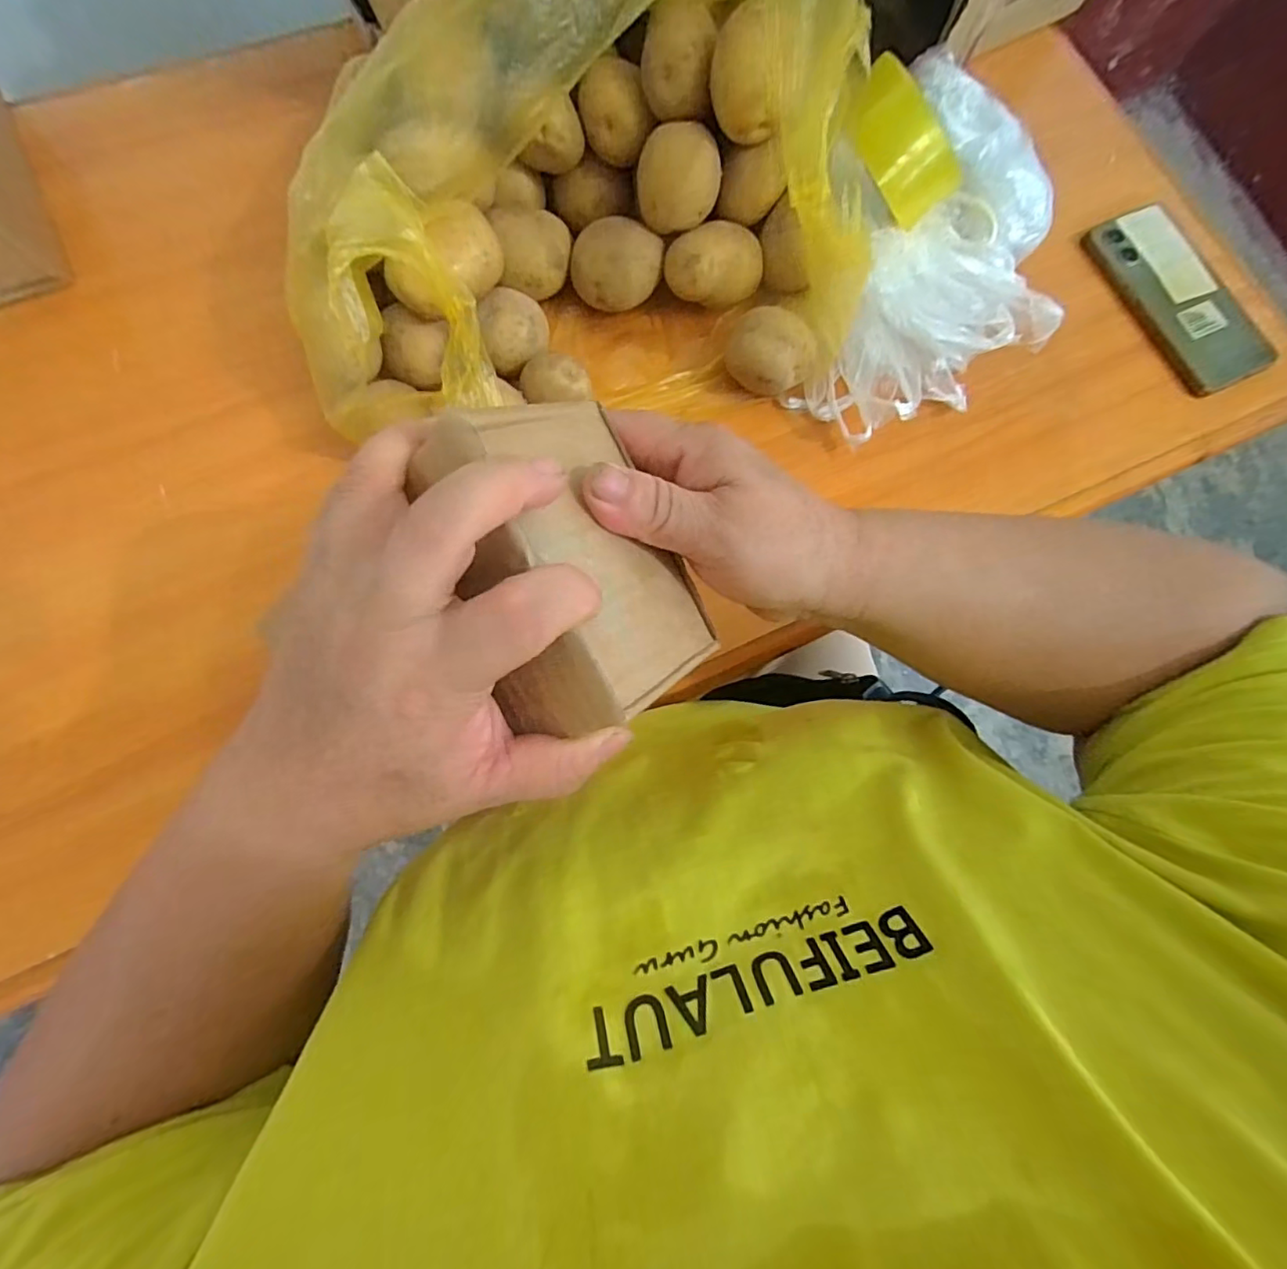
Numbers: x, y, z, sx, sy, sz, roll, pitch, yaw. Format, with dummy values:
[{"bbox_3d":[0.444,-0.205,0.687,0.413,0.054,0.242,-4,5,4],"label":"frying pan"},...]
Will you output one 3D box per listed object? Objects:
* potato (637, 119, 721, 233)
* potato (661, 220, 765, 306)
[{"bbox_3d":[0.023,-0.302,0.386,0.055,0.049,0.044,6,77,0],"label":"potato"},{"bbox_3d":[0.050,-0.259,0.416,0.069,0.050,0.048,-11,78,-4],"label":"potato"}]

